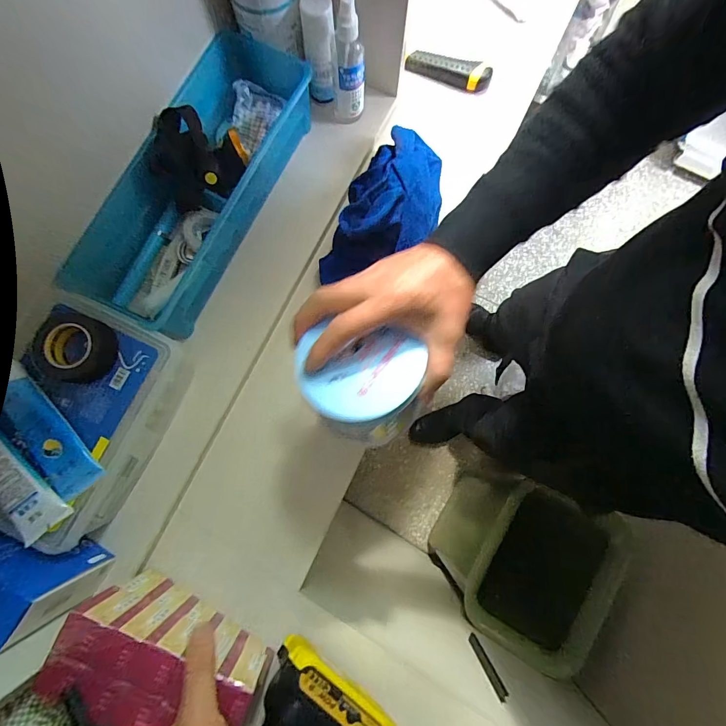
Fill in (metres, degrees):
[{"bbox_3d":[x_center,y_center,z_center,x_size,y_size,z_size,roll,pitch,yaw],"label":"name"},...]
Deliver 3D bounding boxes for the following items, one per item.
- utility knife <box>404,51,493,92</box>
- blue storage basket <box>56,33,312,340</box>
[{"bbox_3d":[0.118,-0.404,0.531,0.118,0.029,0.022,10,80,1],"label":"utility knife"},{"bbox_3d":[-0.185,-0.204,0.440,0.142,0.082,0.348,24,80,3],"label":"blue storage basket"}]

